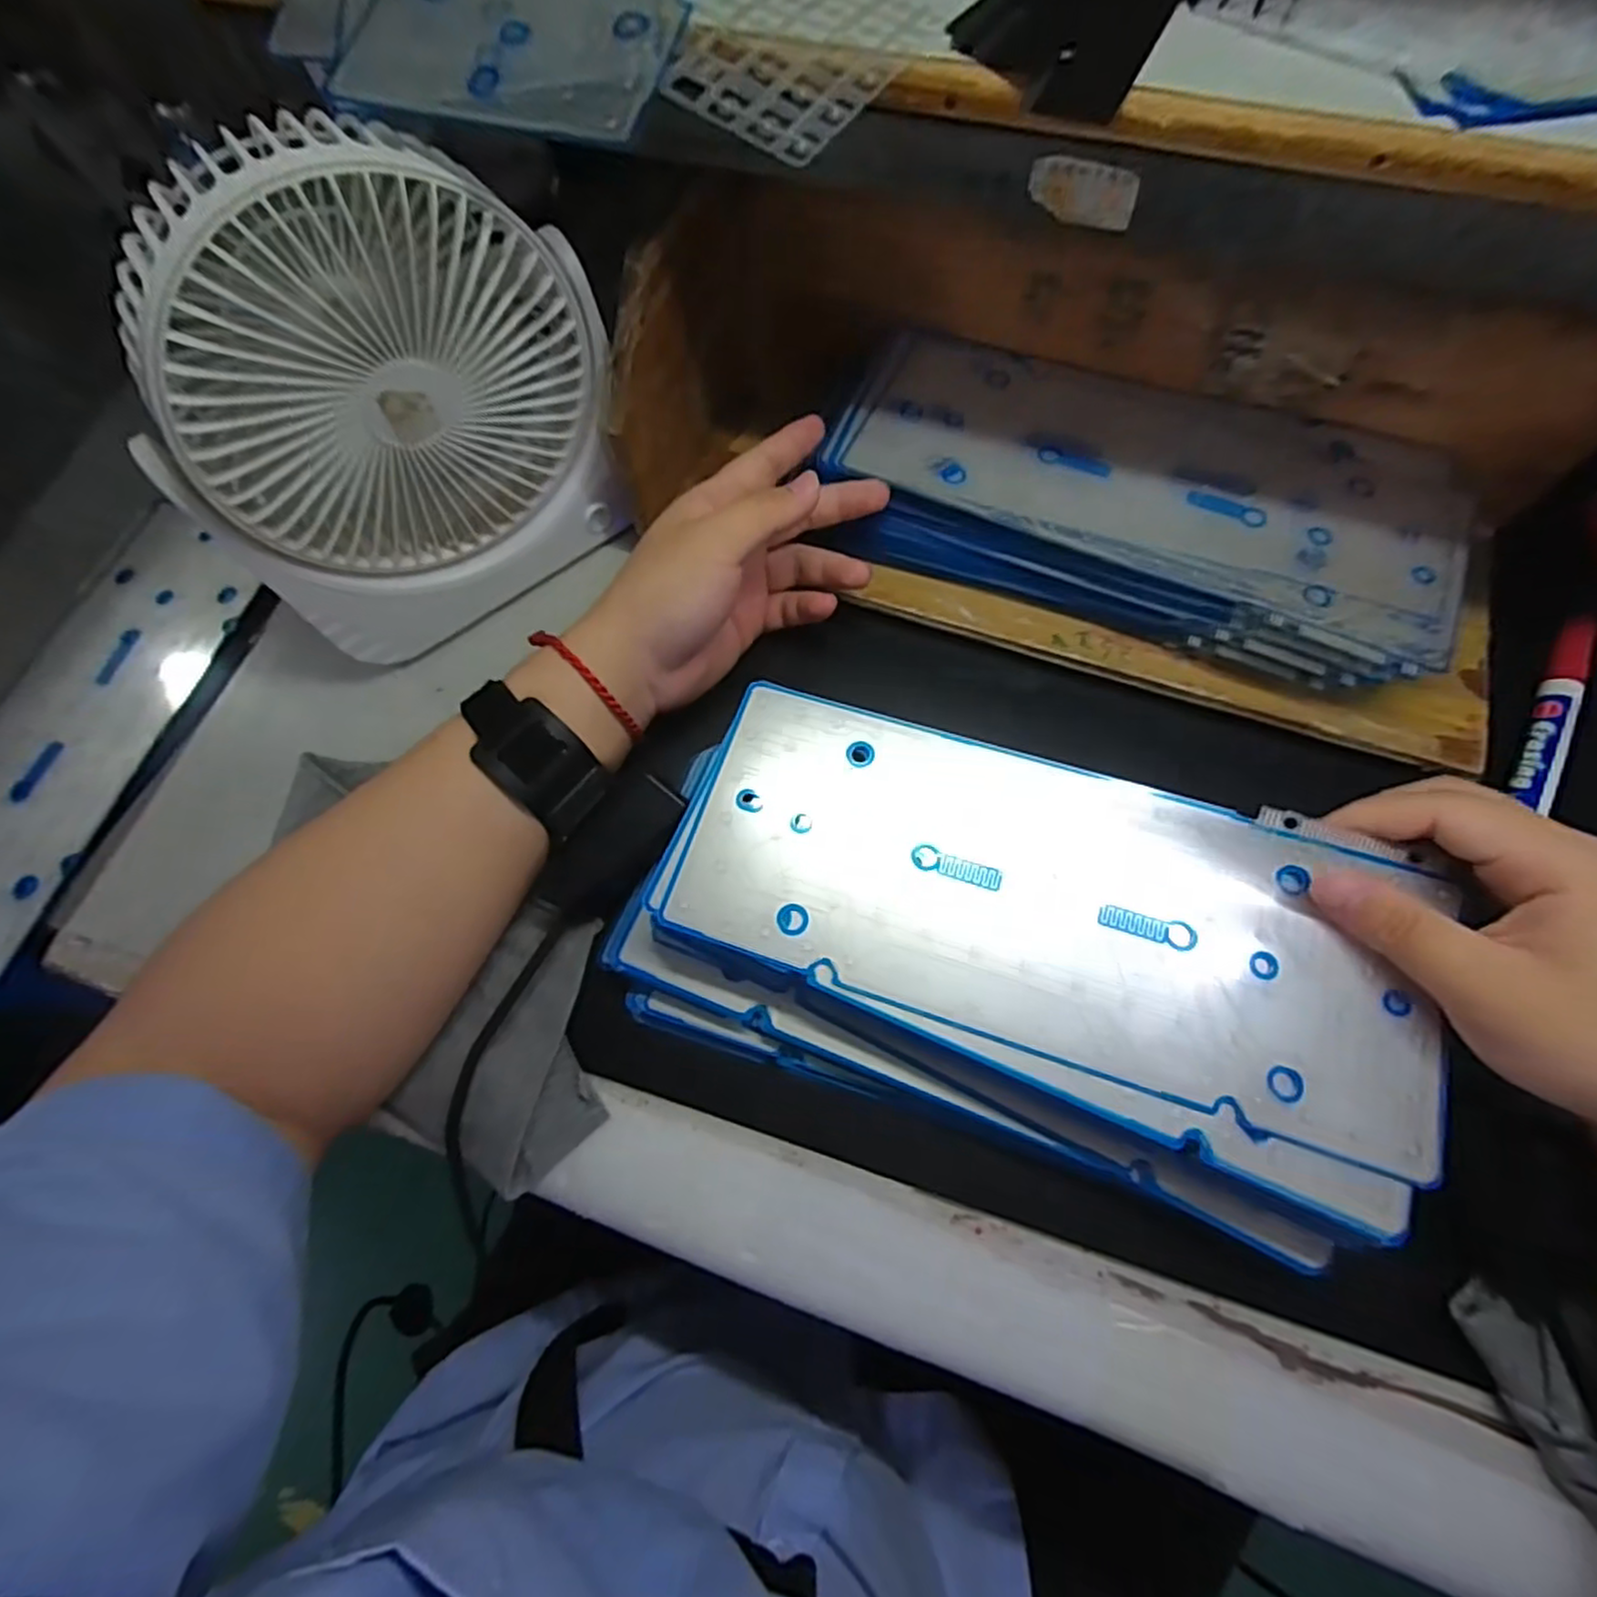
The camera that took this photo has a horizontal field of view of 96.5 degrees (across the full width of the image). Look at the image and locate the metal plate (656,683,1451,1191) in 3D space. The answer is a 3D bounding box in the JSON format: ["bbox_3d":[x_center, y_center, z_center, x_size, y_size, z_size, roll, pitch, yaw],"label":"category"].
[{"bbox_3d":[0.094,0.039,0.272,0.275,0.008,0.108,17,74,9],"label":"metal plate"}]

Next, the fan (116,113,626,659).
[{"bbox_3d":[-0.178,-0.172,0.324,0.181,0.210,0.067,-35,71,-10],"label":"fan"}]

